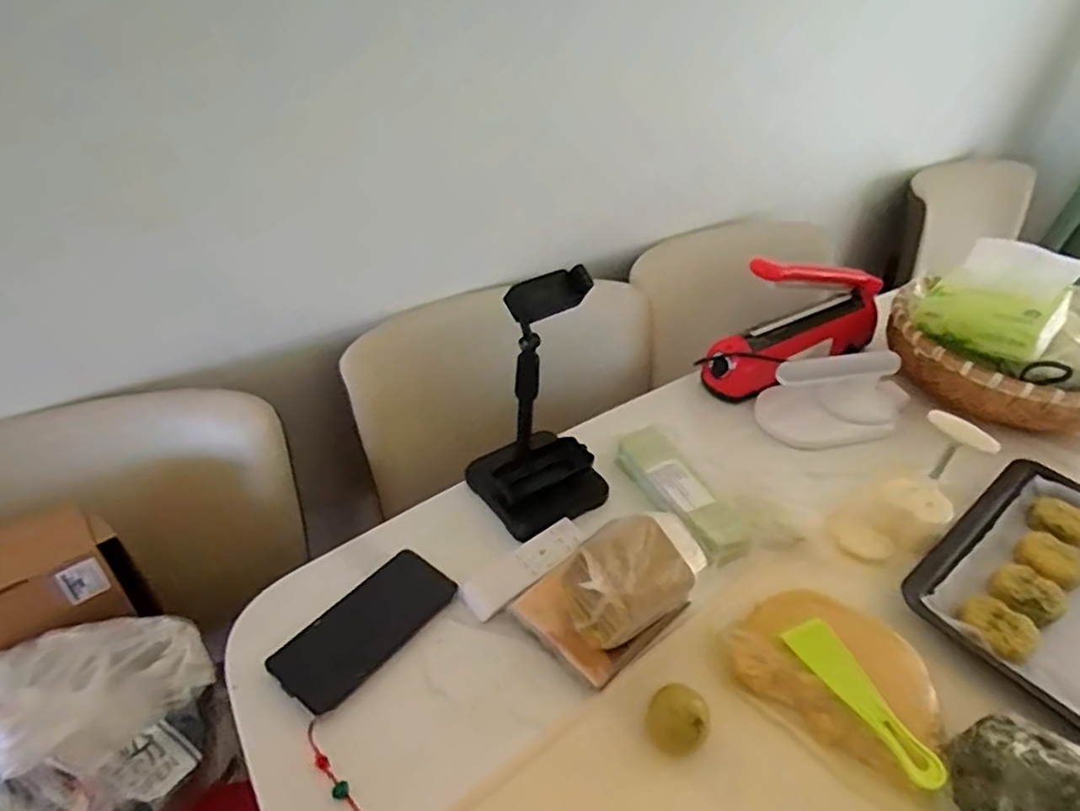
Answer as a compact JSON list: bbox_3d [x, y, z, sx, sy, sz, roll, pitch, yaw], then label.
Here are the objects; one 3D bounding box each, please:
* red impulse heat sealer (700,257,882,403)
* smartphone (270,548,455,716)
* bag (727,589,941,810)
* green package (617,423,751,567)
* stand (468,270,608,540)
[{"bbox_3d":[0.366,-0.122,0.871,0.303,0.169,0.069,-19,45,-25],"label":"red impulse heat sealer"},{"bbox_3d":[-0.153,0.197,0.570,0.073,0.015,0.159,29,46,27],"label":"smartphone"},{"bbox_3d":[0.247,0.225,0.538,0.167,0.040,0.117,29,46,27],"label":"bag"},{"bbox_3d":[0.150,0.094,0.695,0.058,0.041,0.178,-17,44,-23],"label":"green package"},{"bbox_3d":[-0.001,-0.003,0.639,0.123,0.247,0.120,-27,49,-32],"label":"stand"}]

